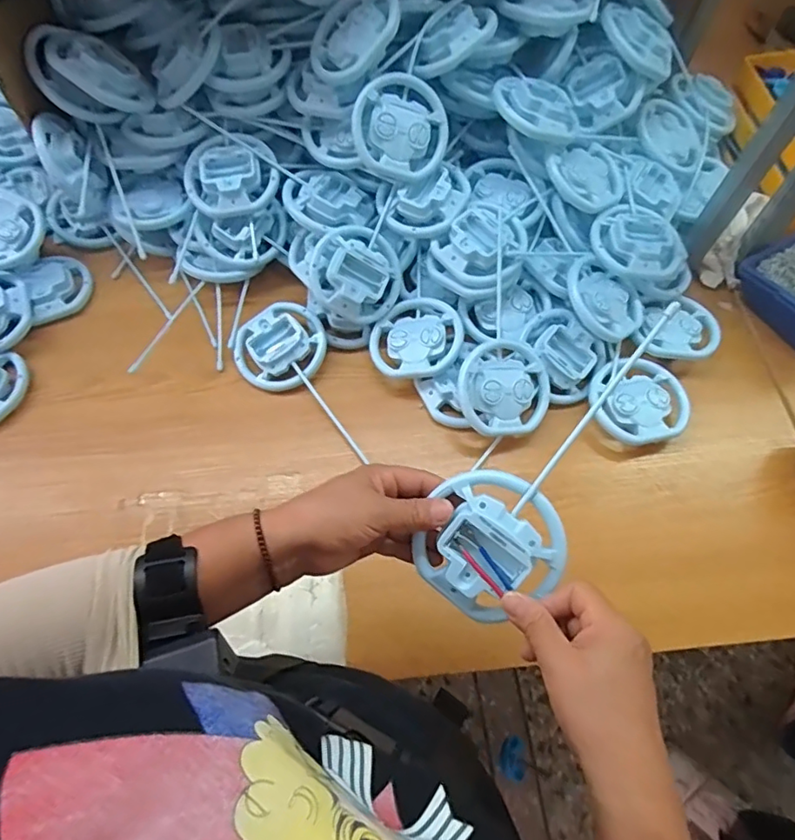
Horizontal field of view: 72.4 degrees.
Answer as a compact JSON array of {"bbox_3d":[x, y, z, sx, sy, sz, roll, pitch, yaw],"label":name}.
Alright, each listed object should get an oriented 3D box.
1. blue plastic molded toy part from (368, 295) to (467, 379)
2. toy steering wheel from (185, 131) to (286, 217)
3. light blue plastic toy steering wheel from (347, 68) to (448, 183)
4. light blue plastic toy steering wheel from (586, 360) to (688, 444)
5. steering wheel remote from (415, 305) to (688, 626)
[{"bbox_3d":[0.022,-0.089,0.606,0.101,0.028,0.093,-10,65,12],"label":"blue plastic molded toy part"},{"bbox_3d":[-0.188,-0.279,0.611,0.101,0.031,0.092,-10,75,-6],"label":"toy steering wheel"},{"bbox_3d":[0.003,-0.307,0.575,0.100,0.025,0.097,-2,105,-14],"label":"light blue plastic toy steering wheel"},{"bbox_3d":[0.252,-0.018,0.576,0.090,0.032,0.089,0,64,-1],"label":"light blue plastic toy steering wheel"},{"bbox_3d":[0.103,0.028,0.365,0.092,0.028,0.239,37,96,18],"label":"steering wheel remote"}]

